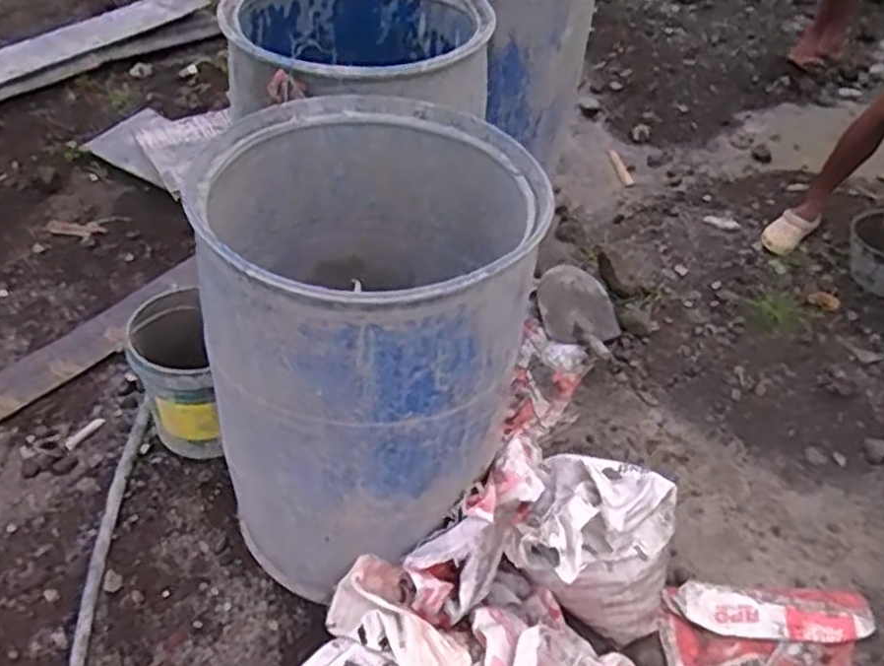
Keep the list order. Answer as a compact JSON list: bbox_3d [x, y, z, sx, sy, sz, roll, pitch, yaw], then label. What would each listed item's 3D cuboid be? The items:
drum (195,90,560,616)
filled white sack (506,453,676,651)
[{"bbox_3d":[-0.124,0.030,1.369,0.517,0.750,0.582,4,46,2],"label":"drum"},{"bbox_3d":[0.293,0.386,1.422,0.279,0.255,0.272,16,47,13],"label":"filled white sack"}]

